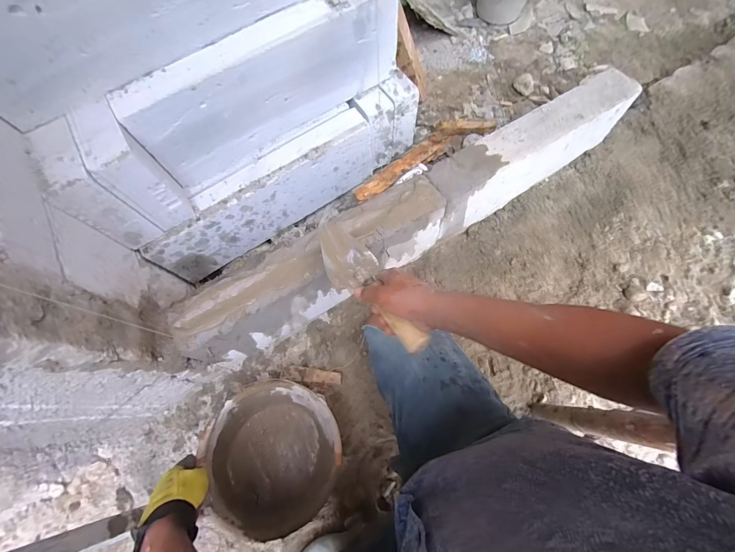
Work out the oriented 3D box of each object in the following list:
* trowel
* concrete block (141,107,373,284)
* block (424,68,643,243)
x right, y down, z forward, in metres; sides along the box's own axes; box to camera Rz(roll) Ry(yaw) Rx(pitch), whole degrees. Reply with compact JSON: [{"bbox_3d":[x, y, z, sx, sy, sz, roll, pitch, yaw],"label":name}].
[{"bbox_3d":[-0.003,0.012,0.512,0.085,0.049,0.282,-32,52,-9],"label":"trowel"},{"bbox_3d":[-0.251,-0.199,0.830,0.581,0.207,0.082,-35,71,-10],"label":"concrete block"},{"bbox_3d":[0.412,-0.309,0.817,0.609,0.199,0.113,-31,71,-9],"label":"block"}]

